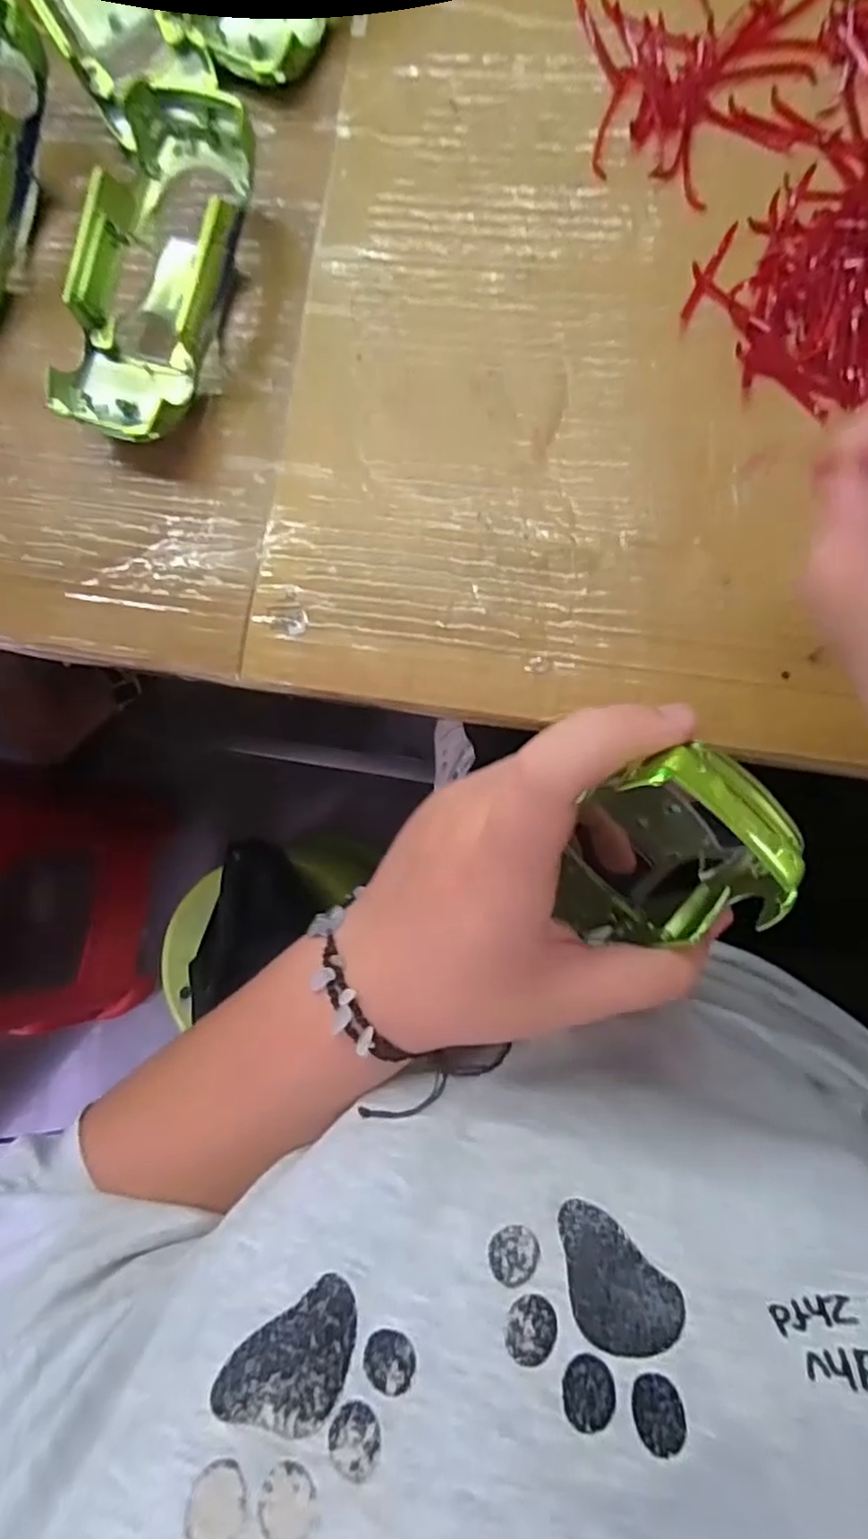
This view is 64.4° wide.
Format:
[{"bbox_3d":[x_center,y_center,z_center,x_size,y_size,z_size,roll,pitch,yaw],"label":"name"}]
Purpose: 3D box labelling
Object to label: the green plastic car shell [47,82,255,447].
[{"bbox_3d":[-0.110,-0.200,0.279,0.058,0.035,0.135,14,89,8],"label":"green plastic car shell"}]

